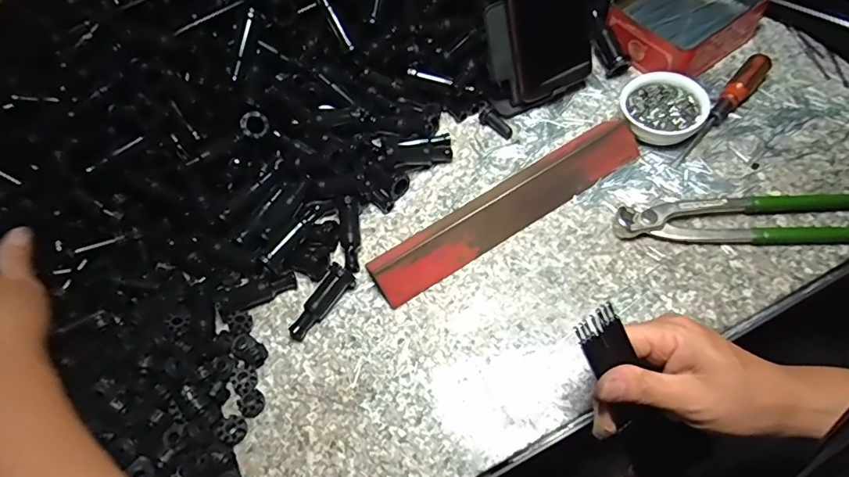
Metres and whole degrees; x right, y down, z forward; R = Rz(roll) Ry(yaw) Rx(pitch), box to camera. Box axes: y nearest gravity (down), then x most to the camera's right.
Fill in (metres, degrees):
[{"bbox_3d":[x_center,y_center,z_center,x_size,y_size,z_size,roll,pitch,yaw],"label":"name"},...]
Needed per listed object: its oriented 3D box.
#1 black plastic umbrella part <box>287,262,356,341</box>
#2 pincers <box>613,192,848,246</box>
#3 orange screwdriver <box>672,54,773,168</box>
[{"bbox_3d":[-0.083,0.053,0.414,0.022,0.017,0.066,28,68,21],"label":"black plastic umbrella part"},{"bbox_3d":[0.256,-0.015,0.413,0.194,0.024,0.046,-1,61,7],"label":"pincers"},{"bbox_3d":[0.267,-0.115,0.455,0.020,0.022,0.134,35,71,23],"label":"orange screwdriver"}]

